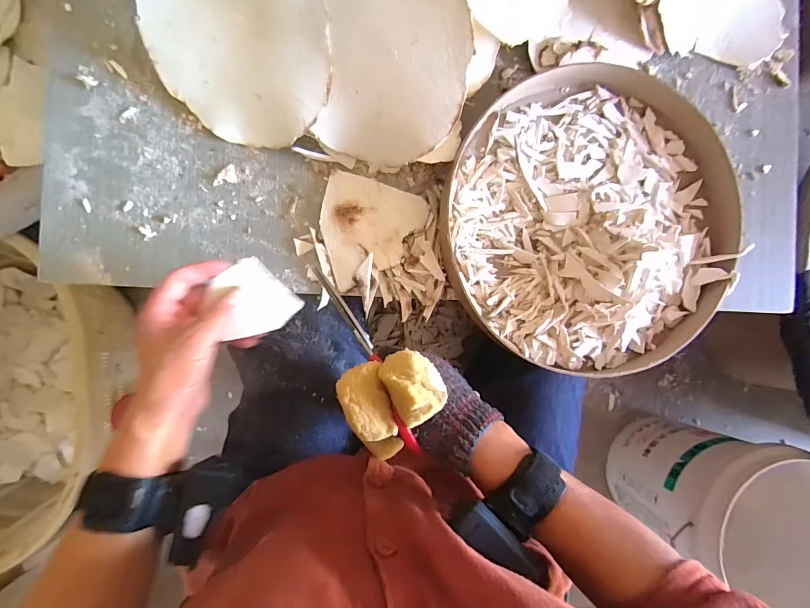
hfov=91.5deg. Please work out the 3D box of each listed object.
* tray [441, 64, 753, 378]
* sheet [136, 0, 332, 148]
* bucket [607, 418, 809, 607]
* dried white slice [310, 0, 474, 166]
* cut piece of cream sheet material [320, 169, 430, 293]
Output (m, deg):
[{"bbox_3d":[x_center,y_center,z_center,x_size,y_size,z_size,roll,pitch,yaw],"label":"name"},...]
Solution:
[{"bbox_3d":[0.192,-0.084,0.401,0.293,0.044,0.300,0,88,-3],"label":"tray"},{"bbox_3d":[-0.152,-0.240,0.364,0.164,0.013,0.178,5,115,10],"label":"sheet"},{"bbox_3d":[0.622,0.386,0.782,0.263,0.333,0.258,31,87,-1],"label":"bucket"},{"bbox_3d":[-0.017,-0.208,0.347,0.141,0.011,0.157,15,119,10],"label":"dried white slice"},{"bbox_3d":[-0.040,-0.070,0.407,0.103,0.011,0.112,16,87,-2],"label":"cut piece of cream sheet material"}]

